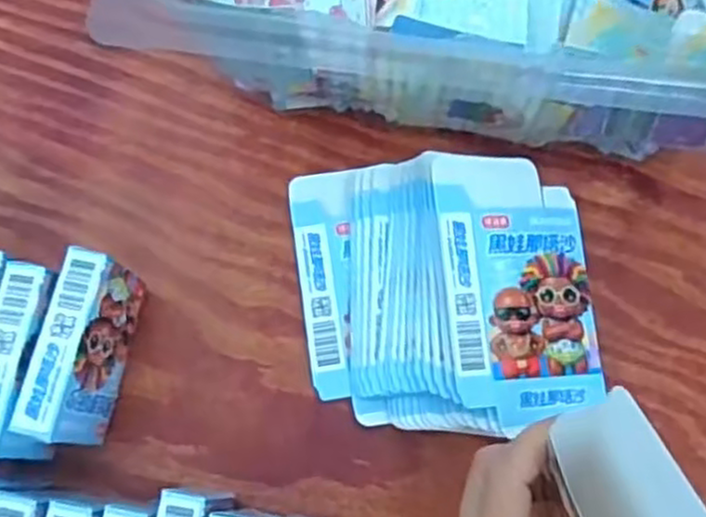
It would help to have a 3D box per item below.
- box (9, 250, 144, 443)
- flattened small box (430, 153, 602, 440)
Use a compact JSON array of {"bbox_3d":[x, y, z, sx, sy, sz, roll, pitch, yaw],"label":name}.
[{"bbox_3d":[-0.136,0.048,0.377,0.025,0.066,0.090,10,74,4],"label":"box"},{"bbox_3d":[0.087,0.012,0.385,0.081,0.005,0.142,-2,75,-17],"label":"flattened small box"}]

